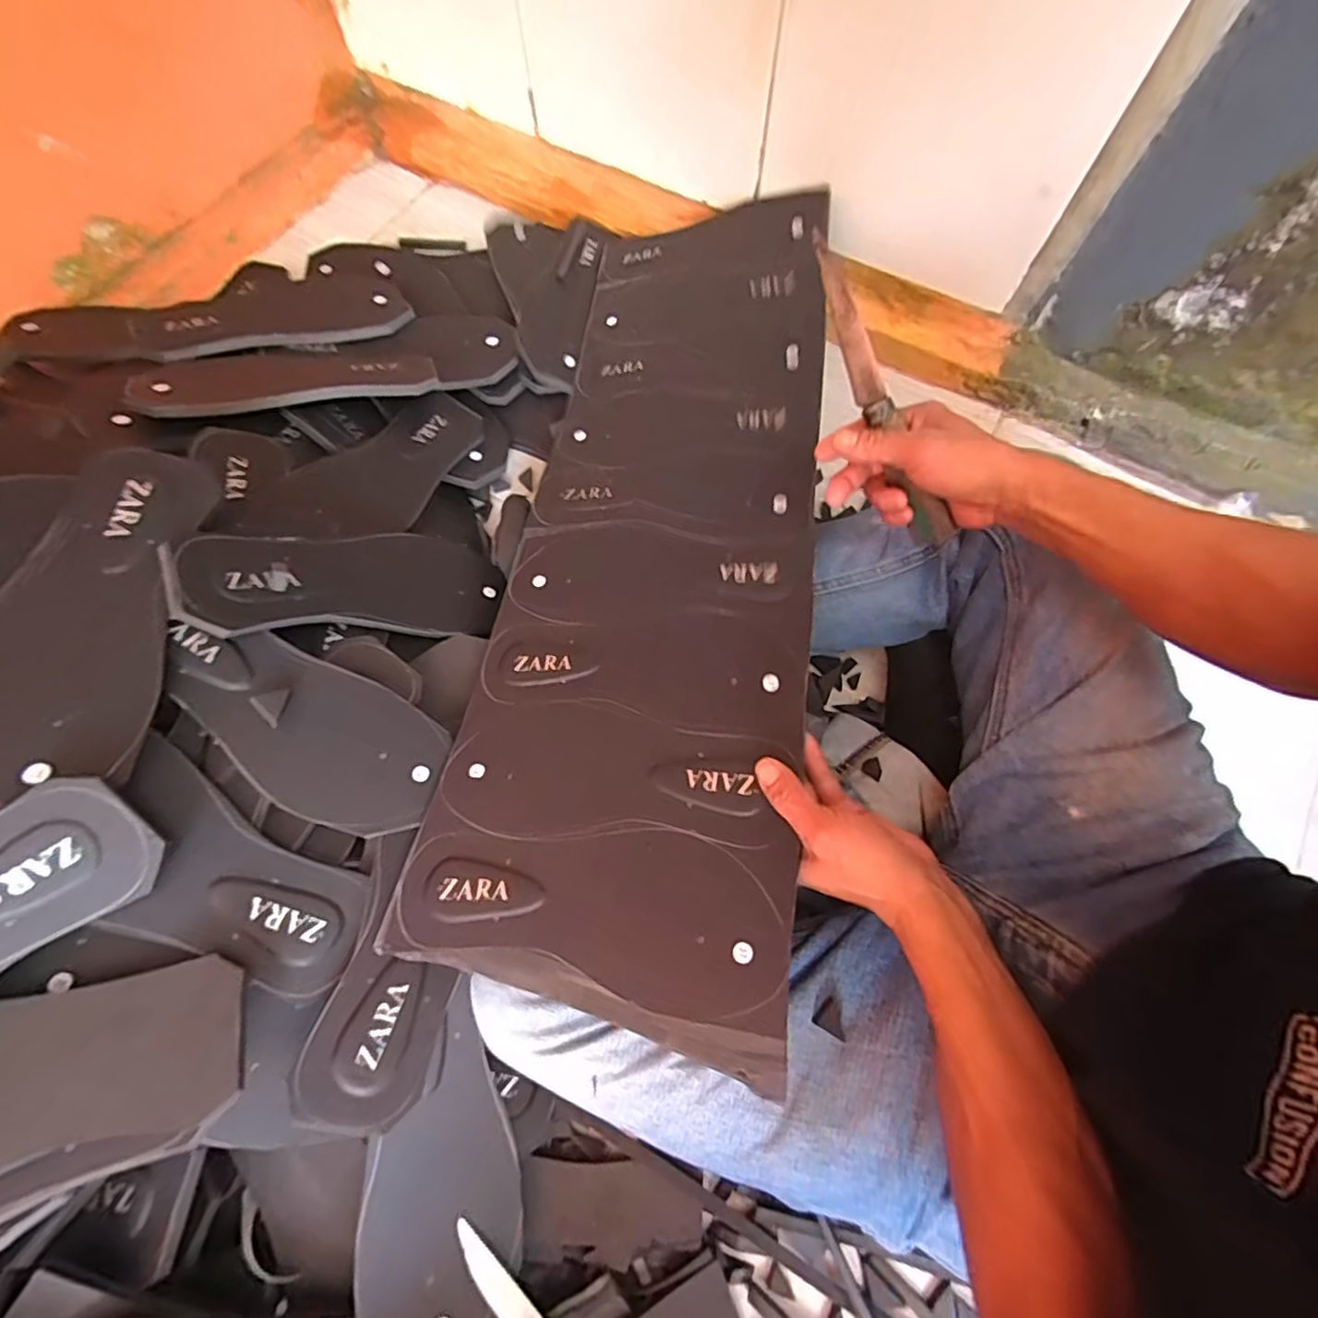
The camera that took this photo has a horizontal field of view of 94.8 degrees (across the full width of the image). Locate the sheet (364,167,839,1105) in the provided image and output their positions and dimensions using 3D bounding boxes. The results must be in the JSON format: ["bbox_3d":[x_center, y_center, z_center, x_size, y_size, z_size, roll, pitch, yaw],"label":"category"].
[{"bbox_3d":[0.002,-0.127,0.515,0.247,0.029,0.763,3,63,14],"label":"sheet"}]

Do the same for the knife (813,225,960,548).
[{"bbox_3d":[0.149,-0.173,0.406,0.019,0.030,0.213,-31,101,-10],"label":"knife"}]

